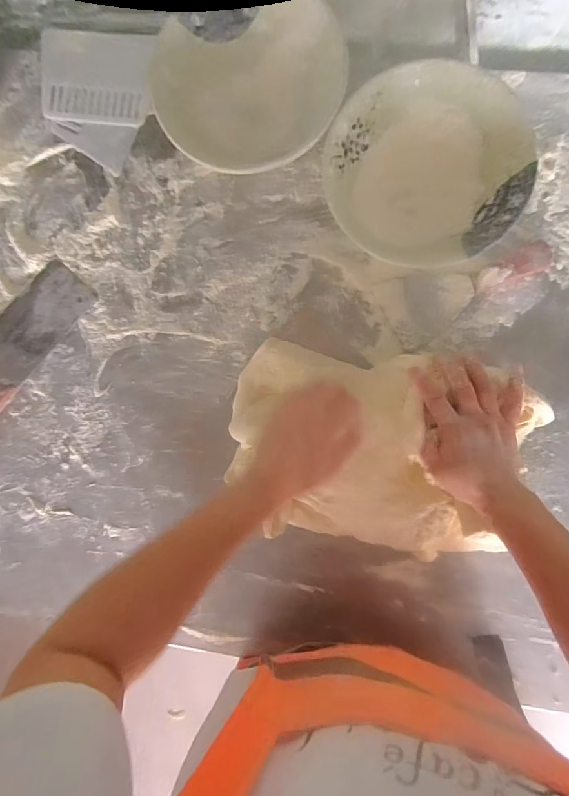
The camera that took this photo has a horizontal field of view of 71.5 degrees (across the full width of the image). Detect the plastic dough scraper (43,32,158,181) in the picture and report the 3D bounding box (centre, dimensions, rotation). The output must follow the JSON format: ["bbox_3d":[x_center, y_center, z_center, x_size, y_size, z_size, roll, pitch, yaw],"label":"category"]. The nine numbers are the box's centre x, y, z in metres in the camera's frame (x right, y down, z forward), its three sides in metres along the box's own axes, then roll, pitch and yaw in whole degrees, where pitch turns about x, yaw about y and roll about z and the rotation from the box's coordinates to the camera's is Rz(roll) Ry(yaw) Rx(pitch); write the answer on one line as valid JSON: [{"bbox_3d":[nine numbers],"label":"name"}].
[{"bbox_3d":[-0.260,-0.404,0.535,0.151,0.019,0.169,8,91,5],"label":"plastic dough scraper"}]

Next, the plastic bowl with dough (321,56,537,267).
[{"bbox_3d":[0.164,-0.261,0.465,0.217,0.084,0.192,38,93,4],"label":"plastic bowl with dough"}]

